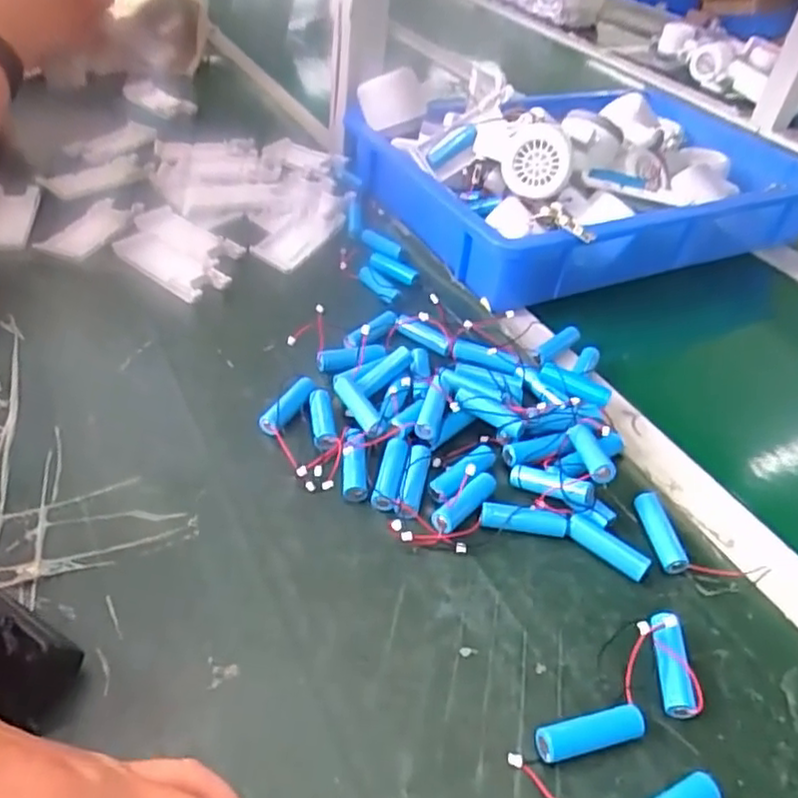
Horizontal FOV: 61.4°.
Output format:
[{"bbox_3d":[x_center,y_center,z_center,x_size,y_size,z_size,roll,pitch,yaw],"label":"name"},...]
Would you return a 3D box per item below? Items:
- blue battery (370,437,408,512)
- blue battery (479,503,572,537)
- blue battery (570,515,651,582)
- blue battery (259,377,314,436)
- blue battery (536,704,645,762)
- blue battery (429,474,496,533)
[{"bbox_3d":[-0.005,0.044,0.407,0.015,0.014,0.048,9,42,2],"label":"blue battery"},{"bbox_3d":[0.073,0.071,0.393,0.051,0.011,0.011,8,42,1],"label":"blue battery"},{"bbox_3d":[0.120,0.084,0.384,0.047,0.012,0.013,30,47,24],"label":"blue battery"},{"bbox_3d":[-0.072,0.004,0.439,0.014,0.013,0.046,28,61,22],"label":"blue battery"},{"bbox_3d":[0.087,0.152,0.304,0.052,0.012,0.013,-7,44,-15],"label":"blue battery"},{"bbox_3d":[0.040,0.060,0.393,0.052,0.015,0.013,-29,53,-33],"label":"blue battery"}]

